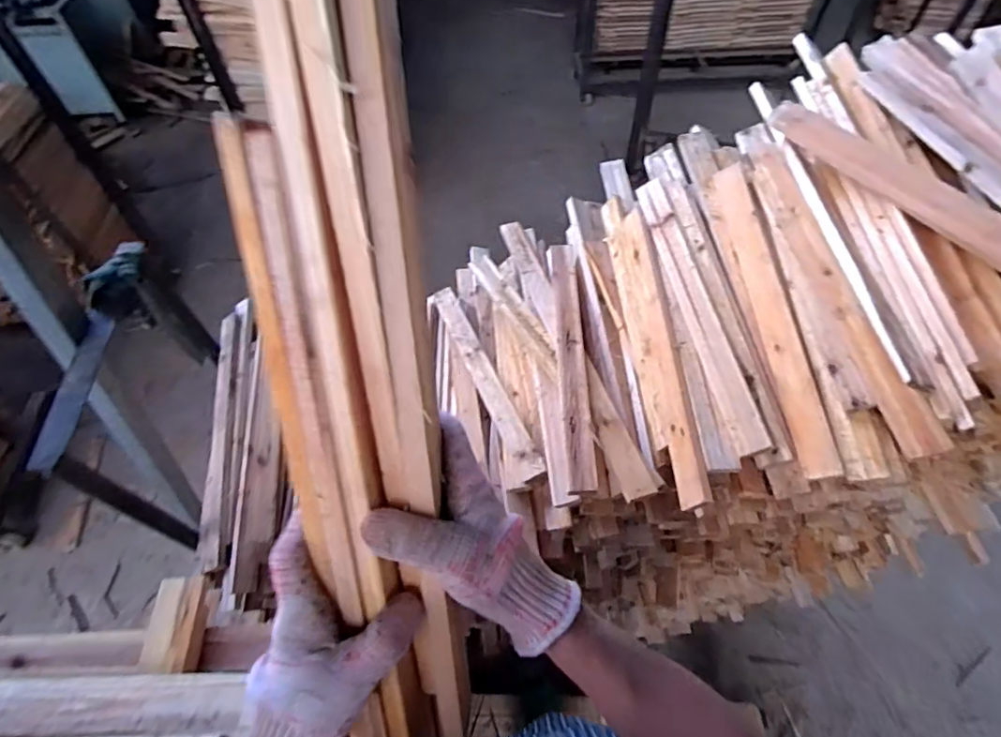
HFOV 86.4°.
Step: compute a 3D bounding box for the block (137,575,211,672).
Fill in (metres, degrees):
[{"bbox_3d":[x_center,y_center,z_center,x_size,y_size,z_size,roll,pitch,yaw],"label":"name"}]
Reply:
[{"bbox_3d":[-0.315,0.249,0.520,0.040,0.034,0.082,-2,55,-1],"label":"block"}]

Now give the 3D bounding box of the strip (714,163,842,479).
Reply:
[{"bbox_3d":[0.373,-0.090,0.744,0.056,0.011,0.484,-21,60,32],"label":"strip"}]

